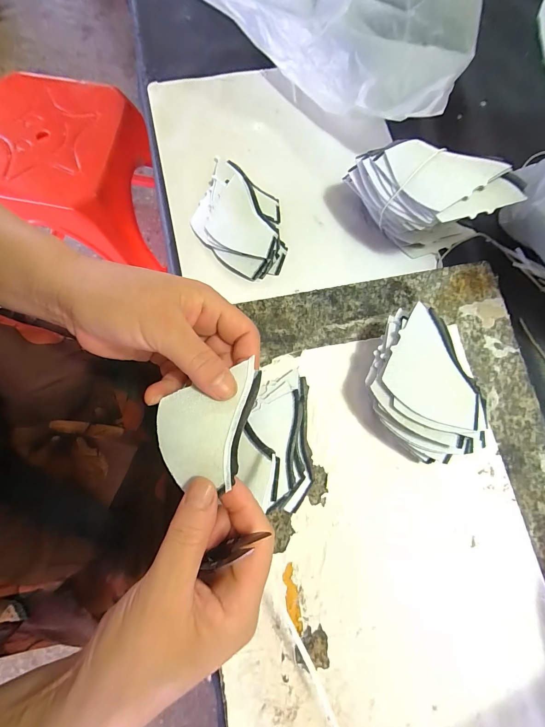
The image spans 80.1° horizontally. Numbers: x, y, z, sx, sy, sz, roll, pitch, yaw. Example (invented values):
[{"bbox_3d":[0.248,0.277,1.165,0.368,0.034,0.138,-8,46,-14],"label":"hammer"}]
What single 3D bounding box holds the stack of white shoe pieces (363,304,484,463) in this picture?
[{"bbox_3d":[0.112,0.018,0.256,0.074,0.050,0.115,-17,79,-2],"label":"stack of white shoe pieces"}]

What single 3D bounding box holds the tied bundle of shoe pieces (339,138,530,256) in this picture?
[{"bbox_3d":[0.132,-0.145,0.301,0.136,0.086,0.056,23,80,5],"label":"tied bundle of shoe pieces"}]

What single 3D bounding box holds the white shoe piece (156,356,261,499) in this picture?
[{"bbox_3d":[-0.044,0.034,0.203,0.057,0.016,0.079,12,79,4],"label":"white shoe piece"}]

